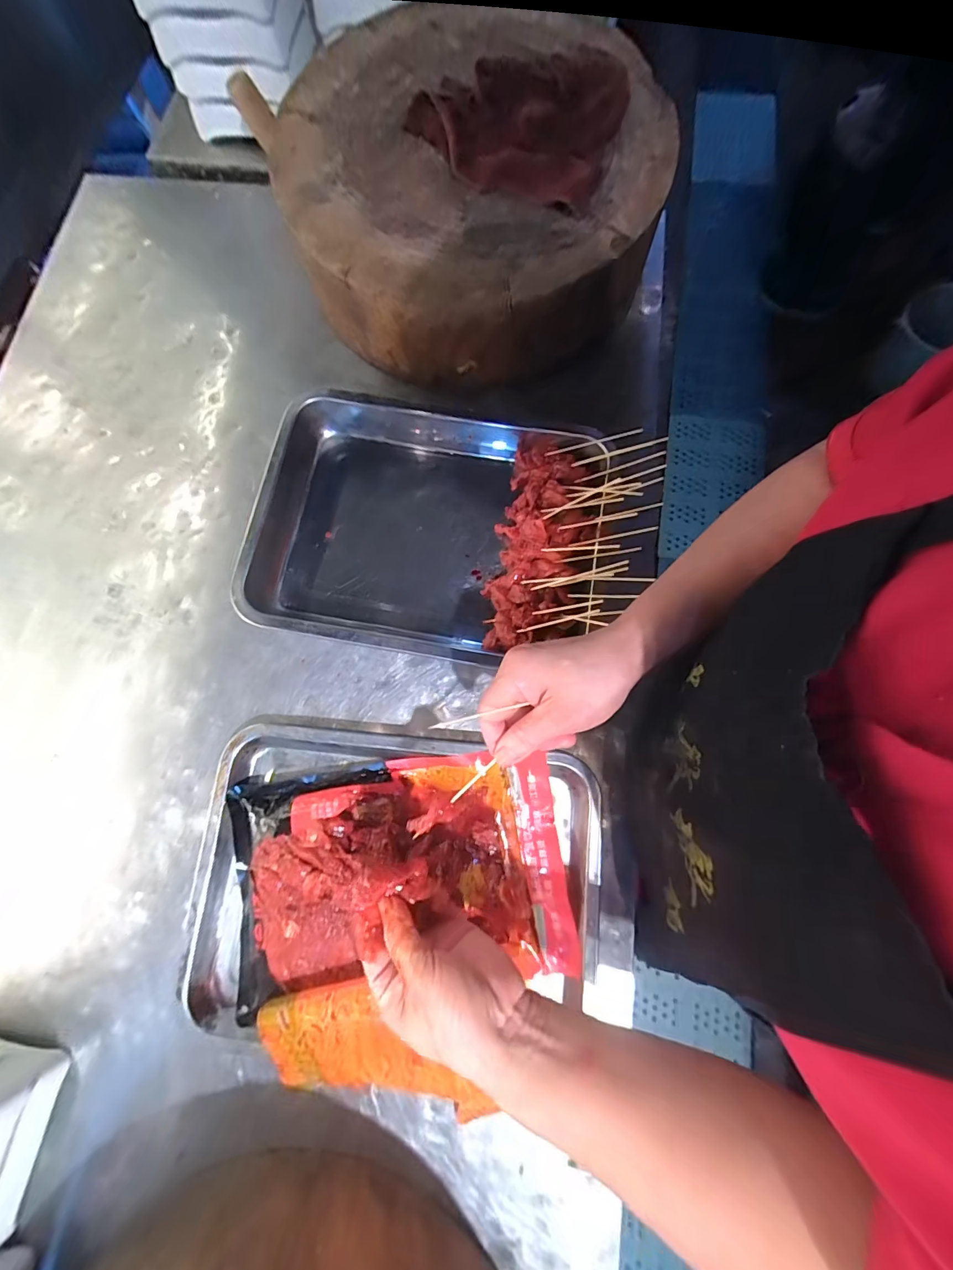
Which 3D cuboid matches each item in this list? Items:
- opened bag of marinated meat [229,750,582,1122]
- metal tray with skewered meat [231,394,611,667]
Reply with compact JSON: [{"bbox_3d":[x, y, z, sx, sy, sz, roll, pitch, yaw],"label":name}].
[{"bbox_3d":[-0.064,0.242,0.375,0.284,0.038,0.257,-8,78,0],"label":"opened bag of marinated meat"},{"bbox_3d":[-0.053,-0.105,0.448,0.338,0.050,0.245,8,78,3],"label":"metal tray with skewered meat"}]

